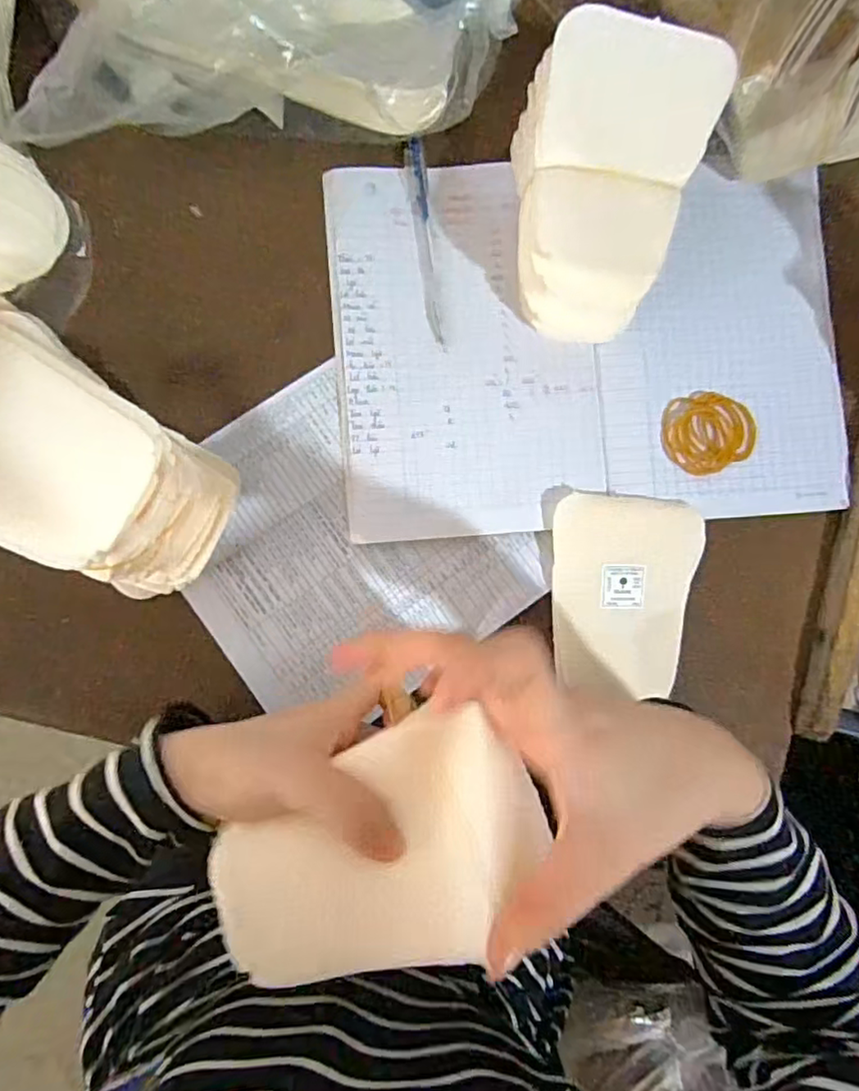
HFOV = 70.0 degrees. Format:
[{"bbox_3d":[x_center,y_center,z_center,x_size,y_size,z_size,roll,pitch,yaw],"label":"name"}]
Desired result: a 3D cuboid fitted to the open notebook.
[{"bbox_3d":[0.112,-0.137,0.415,0.345,0.010,0.244,-4,87,-4],"label":"open notebook"}]

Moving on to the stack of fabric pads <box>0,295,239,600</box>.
[{"bbox_3d":[-0.198,-0.049,0.339,0.166,0.099,0.108,27,85,-2],"label":"stack of fabric pads"}]

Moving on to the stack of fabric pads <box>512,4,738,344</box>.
[{"bbox_3d":[0.096,-0.209,0.371,0.102,0.095,0.146,18,85,-3],"label":"stack of fabric pads"}]

